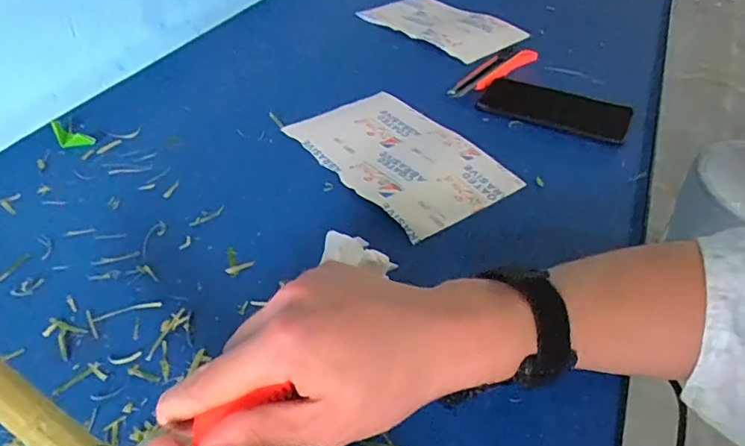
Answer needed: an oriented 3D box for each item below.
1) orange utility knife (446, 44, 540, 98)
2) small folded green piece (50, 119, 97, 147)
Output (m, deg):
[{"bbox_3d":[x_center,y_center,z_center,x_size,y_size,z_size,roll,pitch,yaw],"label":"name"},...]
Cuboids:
[{"bbox_3d":[0.147,-0.190,0.660,0.137,0.024,0.033,-30,48,-29],"label":"orange utility knife"},{"bbox_3d":[-0.318,-0.090,0.555,0.048,0.008,0.023,22,43,-1],"label":"small folded green piece"}]

